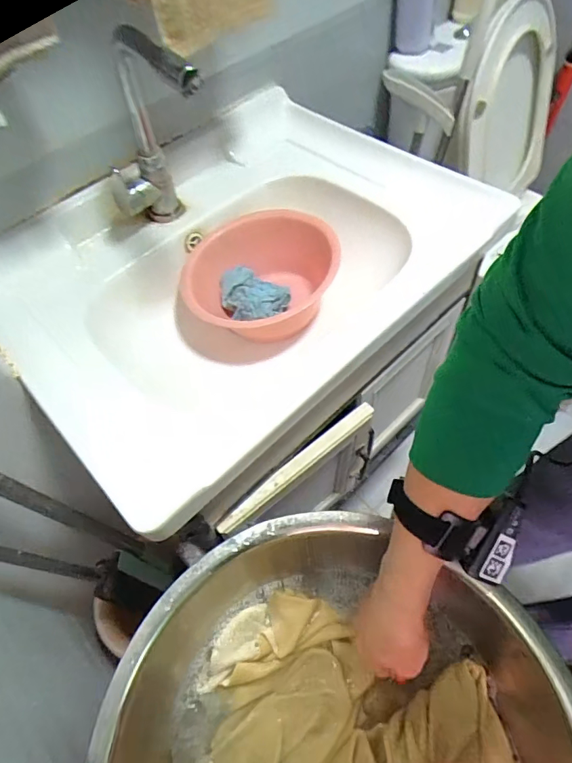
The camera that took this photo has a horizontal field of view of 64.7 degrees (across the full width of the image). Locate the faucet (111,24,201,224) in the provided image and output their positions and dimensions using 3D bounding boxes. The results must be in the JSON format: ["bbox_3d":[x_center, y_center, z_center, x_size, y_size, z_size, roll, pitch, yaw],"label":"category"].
[{"bbox_3d":[-0.174,-0.293,0.560,0.101,0.266,0.077,39,65,-2],"label":"faucet"}]

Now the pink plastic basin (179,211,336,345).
[{"bbox_3d":[-0.034,-0.148,0.660,0.208,0.093,0.205,-2,57,3],"label":"pink plastic basin"}]

